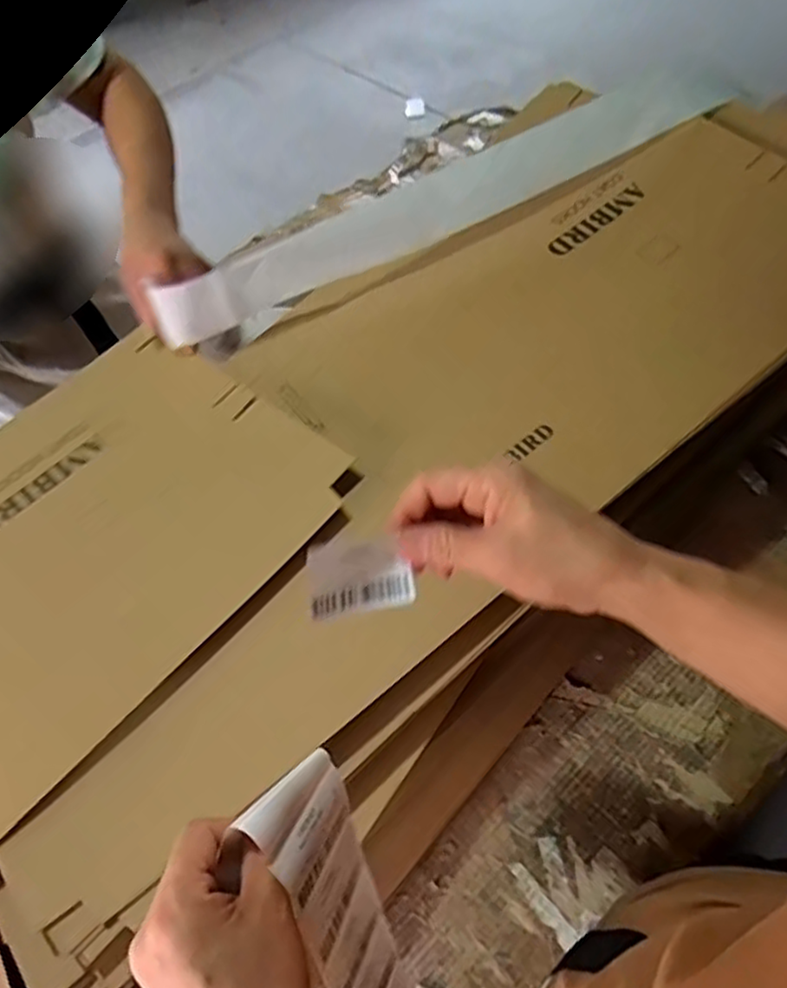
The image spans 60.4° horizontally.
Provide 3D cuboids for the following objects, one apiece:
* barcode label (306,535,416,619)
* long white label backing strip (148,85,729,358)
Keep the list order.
[{"bbox_3d":[-0.017,0.042,0.348,0.056,0.006,0.037,-4,87,-25],"label":"barcode label"},{"bbox_3d":[0.049,-0.276,0.661,0.574,0.079,0.047,-25,59,-11],"label":"long white label backing strip"}]

